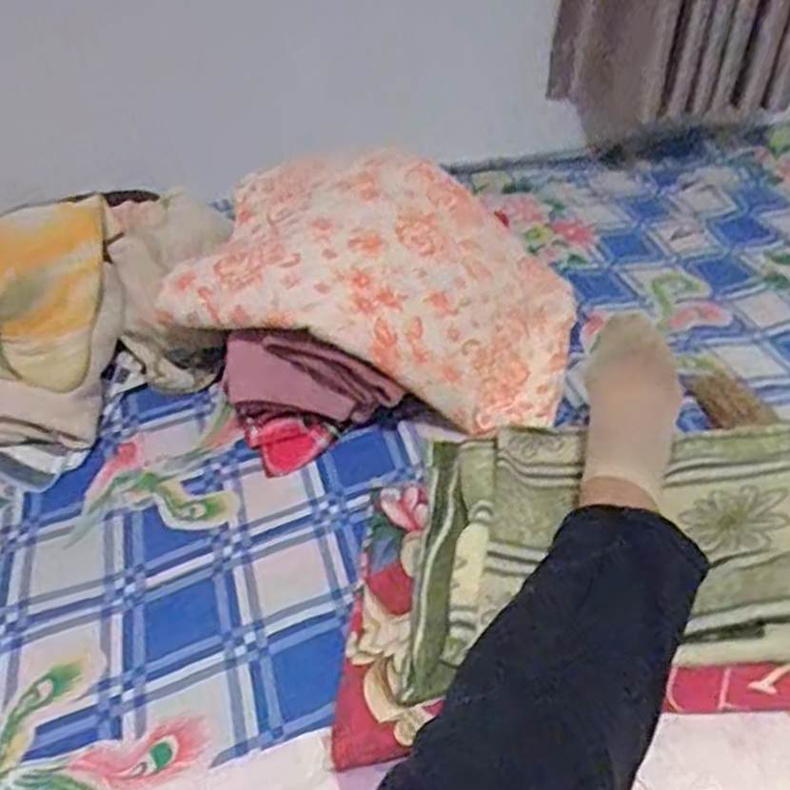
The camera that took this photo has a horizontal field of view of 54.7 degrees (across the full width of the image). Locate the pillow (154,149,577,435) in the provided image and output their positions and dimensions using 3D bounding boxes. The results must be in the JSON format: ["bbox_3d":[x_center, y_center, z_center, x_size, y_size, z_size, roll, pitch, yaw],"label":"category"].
[{"bbox_3d":[-0.009,-0.126,0.893,0.428,0.178,0.302,8,38,10],"label":"pillow"}]

